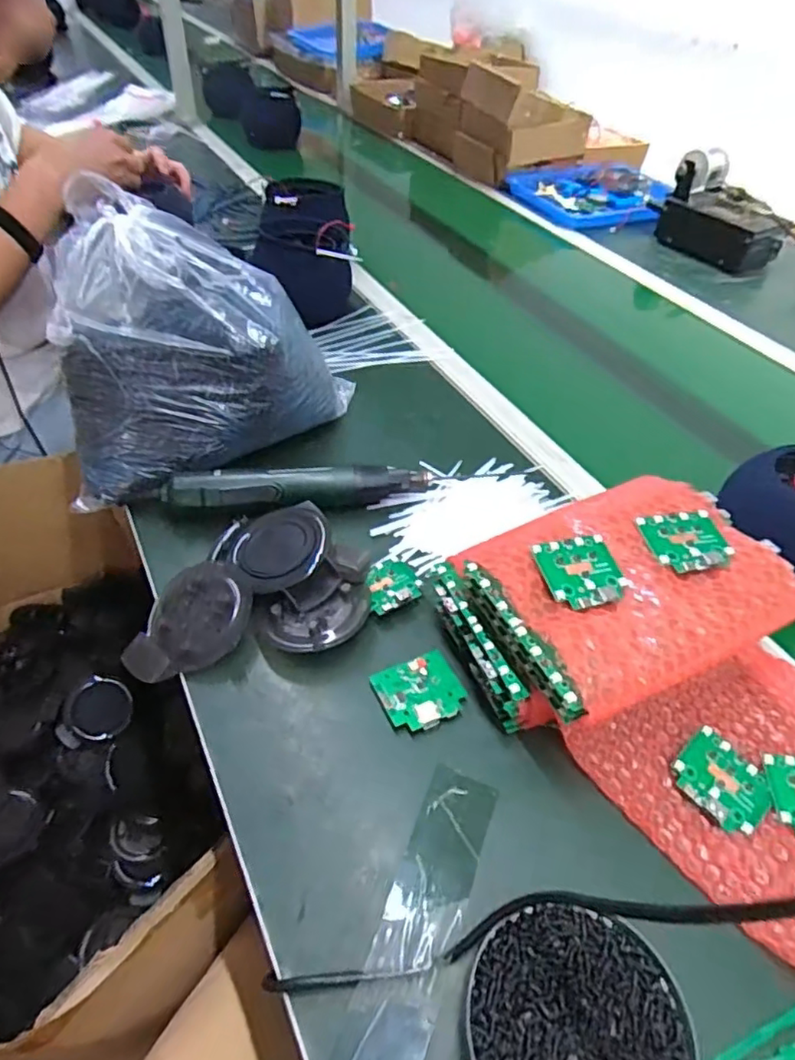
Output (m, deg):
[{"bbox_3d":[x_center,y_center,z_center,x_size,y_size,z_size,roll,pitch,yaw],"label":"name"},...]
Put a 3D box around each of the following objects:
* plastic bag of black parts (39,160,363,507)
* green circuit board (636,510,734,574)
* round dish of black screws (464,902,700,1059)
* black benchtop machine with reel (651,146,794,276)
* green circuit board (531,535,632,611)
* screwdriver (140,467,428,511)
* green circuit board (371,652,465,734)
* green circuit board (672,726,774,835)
[{"bbox_3d":[-0.181,-0.169,0.578,0.258,0.186,0.209,1,46,-2],"label":"plastic bag of black parts"},{"bbox_3d":[0.211,0.009,0.445,0.057,0.010,0.054,-6,46,-9],"label":"green circuit board"},{"bbox_3d":[0.092,0.259,0.315,0.110,0.020,0.108,2,46,-2],"label":"round dish of black screws"},{"bbox_3d":[0.562,-0.550,1.059,0.221,0.136,0.109,32,52,25],"label":"black benchtop machine with reel"},{"bbox_3d":[0.127,0.028,0.418,0.058,0.009,0.052,-13,48,-16],"label":"green circuit board"},{"bbox_3d":[-0.095,-0.040,0.565,0.256,0.030,0.039,-4,46,-7],"label":"screwdriver"},{"bbox_3d":[0.017,0.121,0.454,0.059,0.014,0.054,-22,51,-23],"label":"green circuit board"},{"bbox_3d":[0.220,0.170,0.412,0.052,0.008,0.056,-33,56,-30],"label":"green circuit board"}]

